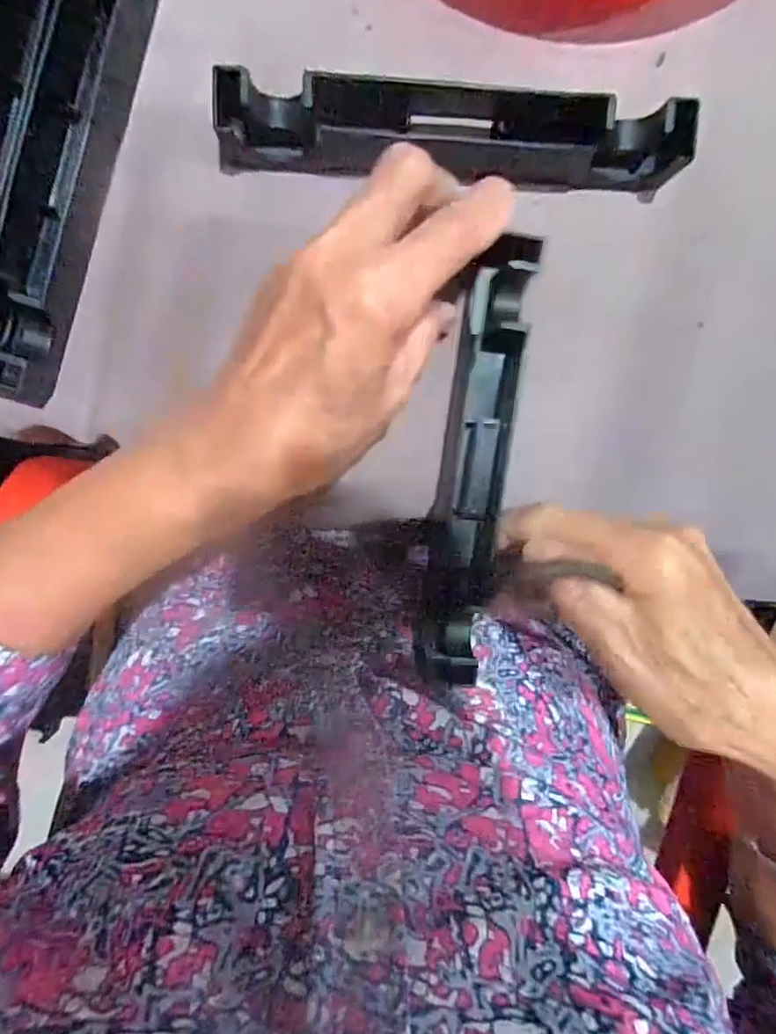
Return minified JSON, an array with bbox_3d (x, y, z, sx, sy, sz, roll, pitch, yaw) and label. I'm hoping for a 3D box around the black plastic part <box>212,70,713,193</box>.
[{"bbox_3d":[0.029,-0.164,0.245,0.192,0.028,0.036,0,97,-4],"label":"black plastic part"}]

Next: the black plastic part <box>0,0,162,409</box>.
[{"bbox_3d":[-0.143,-0.150,0.235,0.047,0.029,0.198,19,95,-6],"label":"black plastic part"}]

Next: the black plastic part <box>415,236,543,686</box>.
[{"bbox_3d":[0.041,-0.023,0.273,0.030,0.021,0.200,8,96,-3],"label":"black plastic part"}]

